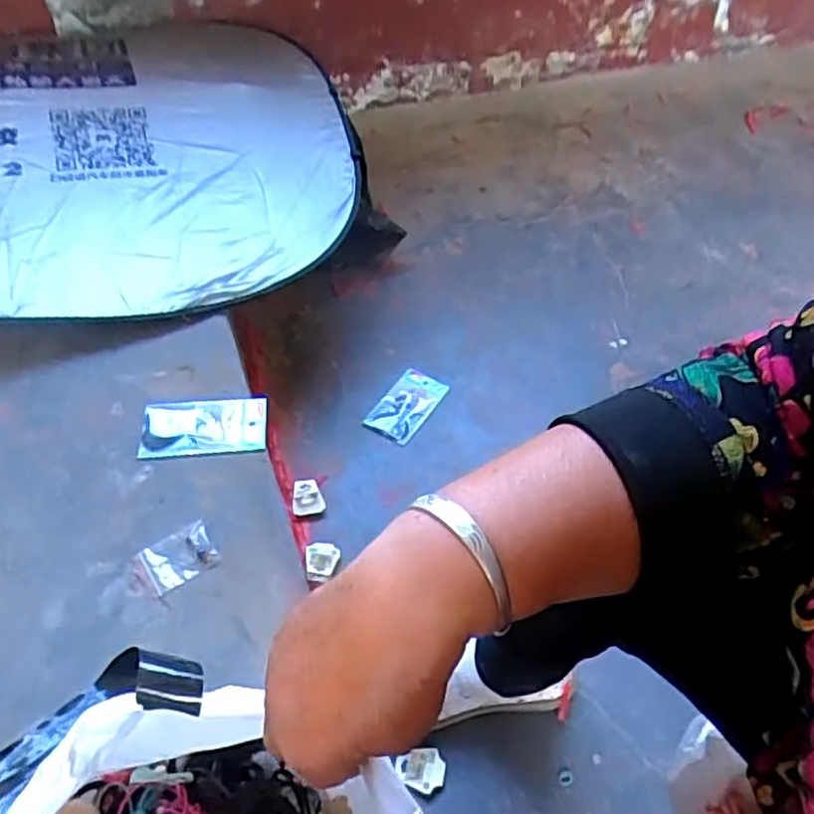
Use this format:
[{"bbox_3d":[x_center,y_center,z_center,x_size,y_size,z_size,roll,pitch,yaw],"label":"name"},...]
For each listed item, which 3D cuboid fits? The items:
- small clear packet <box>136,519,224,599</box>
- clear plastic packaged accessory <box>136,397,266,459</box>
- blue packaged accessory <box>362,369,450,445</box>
[{"bbox_3d":[-0.223,0.146,0.643,0.069,0.014,0.050,-25,55,-21],"label":"small clear packet"},{"bbox_3d":[-0.229,0.021,0.745,0.133,0.011,0.079,-2,50,-4],"label":"clear plastic packaged accessory"},{"bbox_3d":[0.001,-0.003,1.033,0.075,0.014,0.140,27,54,19],"label":"blue packaged accessory"}]

